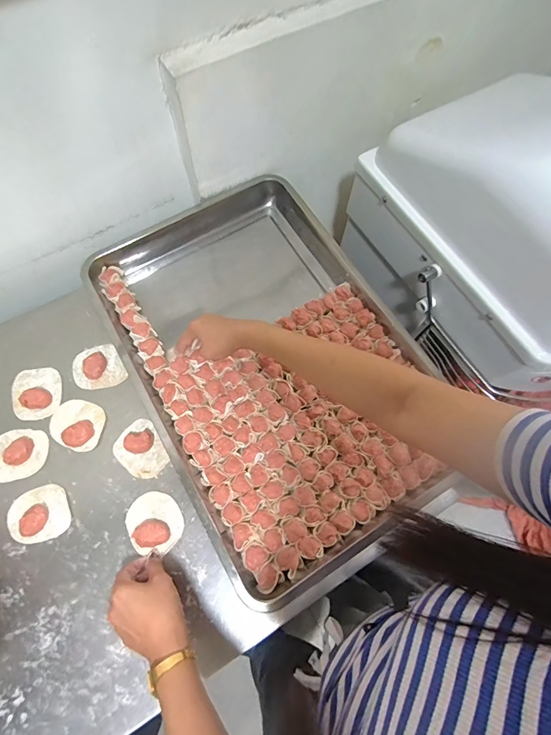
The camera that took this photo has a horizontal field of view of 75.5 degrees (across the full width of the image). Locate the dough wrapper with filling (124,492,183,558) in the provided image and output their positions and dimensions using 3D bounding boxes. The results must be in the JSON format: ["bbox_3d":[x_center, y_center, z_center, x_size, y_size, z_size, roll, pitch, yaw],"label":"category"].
[{"bbox_3d":[-0.167,0.214,0.491,0.070,0.015,0.081,-40,76,-16],"label":"dough wrapper with filling"}]

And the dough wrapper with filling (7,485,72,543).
[{"bbox_3d":[-0.333,0.204,0.494,0.081,0.018,0.071,-19,71,-7],"label":"dough wrapper with filling"}]

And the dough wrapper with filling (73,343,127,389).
[{"bbox_3d":[-0.290,-0.002,0.574,0.076,0.021,0.079,0,70,0],"label":"dough wrapper with filling"}]

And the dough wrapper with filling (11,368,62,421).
[{"bbox_3d":[-0.378,0.038,0.557,0.072,0.018,0.084,-10,70,-4],"label":"dough wrapper with filling"}]

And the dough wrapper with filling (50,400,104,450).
[{"bbox_3d":[-0.306,0.085,0.543,0.081,0.014,0.072,10,70,4],"label":"dough wrapper with filling"}]

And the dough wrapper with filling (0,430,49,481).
[{"bbox_3d":[-0.384,0.126,0.523,0.081,0.023,0.072,-4,70,-2],"label":"dough wrapper with filling"}]

